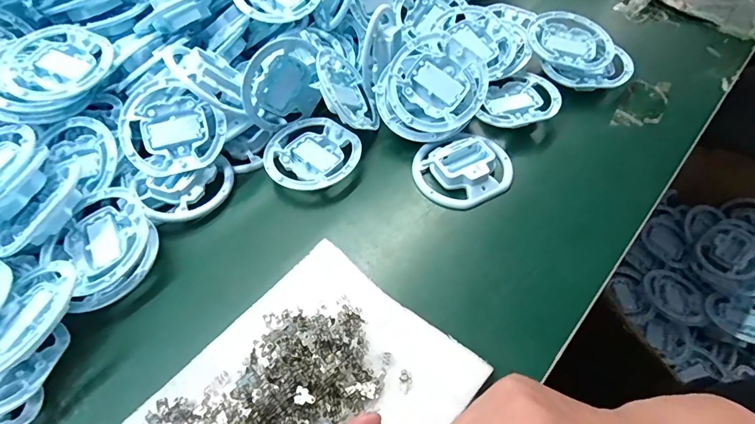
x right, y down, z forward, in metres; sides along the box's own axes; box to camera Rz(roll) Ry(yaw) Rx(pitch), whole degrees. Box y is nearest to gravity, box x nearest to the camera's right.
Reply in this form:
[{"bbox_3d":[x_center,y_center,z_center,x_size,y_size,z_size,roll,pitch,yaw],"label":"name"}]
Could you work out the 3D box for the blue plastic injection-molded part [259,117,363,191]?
[{"bbox_3d":[-0.073,-0.064,0.446,0.100,0.018,0.101,-2,55,3],"label":"blue plastic injection-molded part"}]

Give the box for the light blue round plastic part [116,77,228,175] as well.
[{"bbox_3d":[-0.214,-0.089,0.423,0.102,0.030,0.104,-28,85,-9],"label":"light blue round plastic part"}]

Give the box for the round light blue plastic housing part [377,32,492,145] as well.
[{"bbox_3d":[0.058,-0.131,0.440,0.102,0.022,0.110,0,90,10],"label":"round light blue plastic housing part"}]

